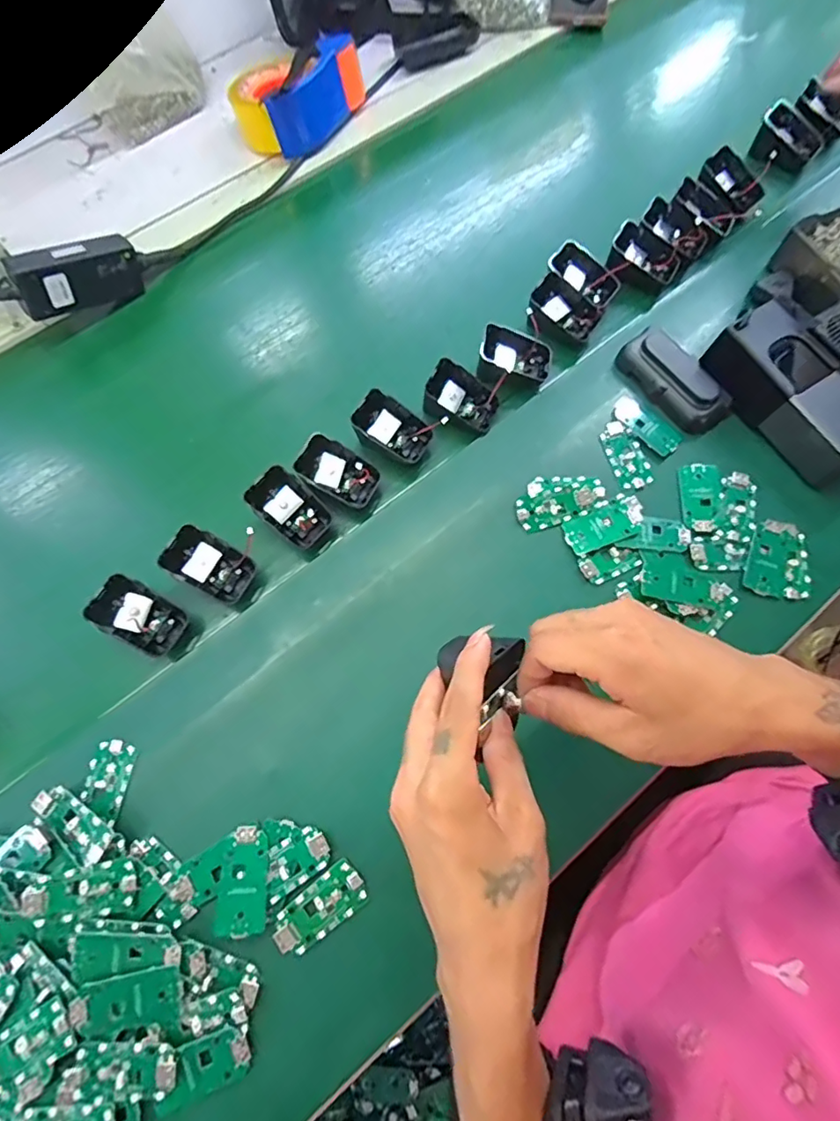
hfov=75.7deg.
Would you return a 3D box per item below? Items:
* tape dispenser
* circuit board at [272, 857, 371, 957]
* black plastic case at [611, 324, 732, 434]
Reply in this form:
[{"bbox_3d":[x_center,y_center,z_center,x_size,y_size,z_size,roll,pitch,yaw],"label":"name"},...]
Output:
[{"bbox_3d":[-0.145,-0.543,0.633,0.098,0.066,0.148,40,76,16],"label":"tape dispenser"},{"bbox_3d":[-0.067,0.236,0.366,0.063,0.009,0.032,-36,72,-11],"label":"circuit board"},{"bbox_3d":[0.232,-0.167,0.492,0.049,0.029,0.106,-34,71,-10],"label":"black plastic case"}]

